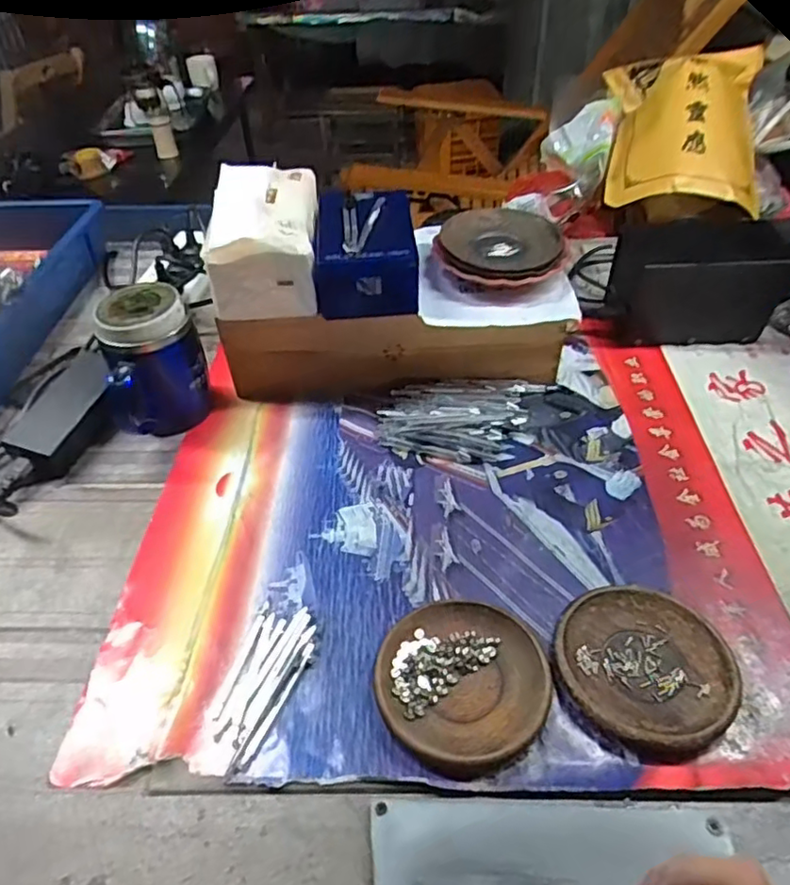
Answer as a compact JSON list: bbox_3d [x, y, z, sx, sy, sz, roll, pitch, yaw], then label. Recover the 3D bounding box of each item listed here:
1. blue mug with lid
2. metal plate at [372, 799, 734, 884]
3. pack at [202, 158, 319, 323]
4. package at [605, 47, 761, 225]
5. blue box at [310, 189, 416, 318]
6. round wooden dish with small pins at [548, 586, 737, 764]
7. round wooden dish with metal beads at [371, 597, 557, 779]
[{"bbox_3d":[-0.230,-0.070,0.603,0.097,0.134,0.080,-21,46,-20],"label":"blue mug with lid"},{"bbox_3d":[0.085,0.245,0.338,0.194,0.013,0.094,0,42,2],"label":"metal plate"},{"bbox_3d":[-0.123,-0.199,0.613,0.094,0.090,0.145,-3,44,0],"label":"pack"},{"bbox_3d":[0.397,-0.436,0.879,0.194,0.099,0.291,-5,69,34],"label":"package"},{"bbox_3d":[-0.027,-0.187,0.613,0.092,0.070,0.130,-2,44,0],"label":"blue box"},{"bbox_3d":[0.170,0.151,0.429,0.111,0.017,0.115,-1,42,1],"label":"round wooden dish with small pins"},{"bbox_3d":[0.045,0.161,0.427,0.116,0.016,0.112,-1,42,1],"label":"round wooden dish with metal beads"}]

